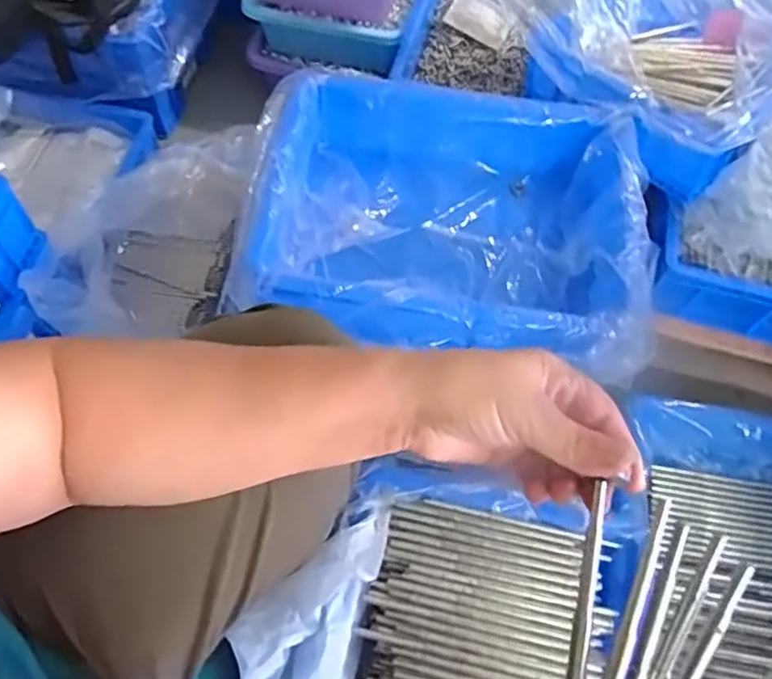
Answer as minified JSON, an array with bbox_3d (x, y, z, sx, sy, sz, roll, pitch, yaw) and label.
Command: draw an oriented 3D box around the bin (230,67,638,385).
[{"bbox_3d":[0.071,-0.134,0.772,0.454,0.126,0.342,12,63,3],"label":"bin"}]

